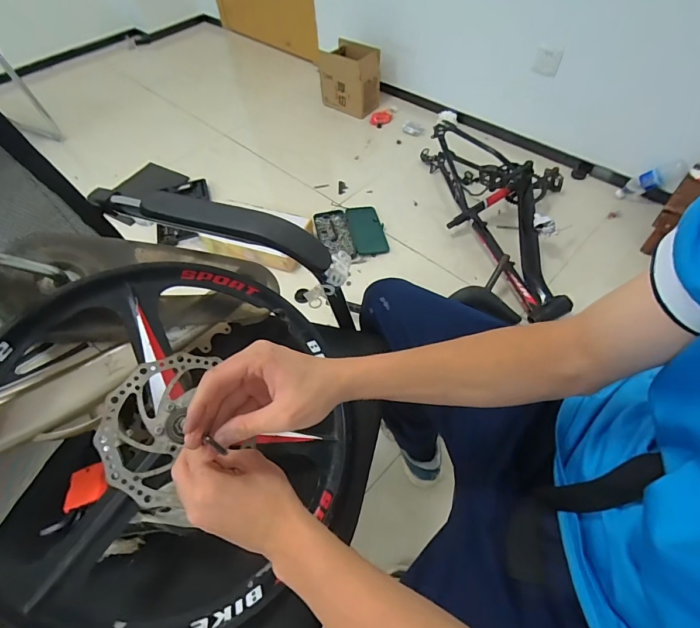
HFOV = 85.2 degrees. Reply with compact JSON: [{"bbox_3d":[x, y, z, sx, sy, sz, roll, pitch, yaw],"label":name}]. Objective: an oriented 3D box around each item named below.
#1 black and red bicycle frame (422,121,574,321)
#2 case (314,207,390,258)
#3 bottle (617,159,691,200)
[{"bbox_3d":[0.515,-0.355,1.294,0.506,0.219,0.785,4,55,7],"label":"black and red bicycle frame"},{"bbox_3d":[0.004,-0.300,1.397,0.237,0.039,0.241,-15,55,-7],"label":"case"},{"bbox_3d":[1.097,-0.492,1.394,0.214,0.074,0.058,-22,45,42],"label":"bottle"}]

